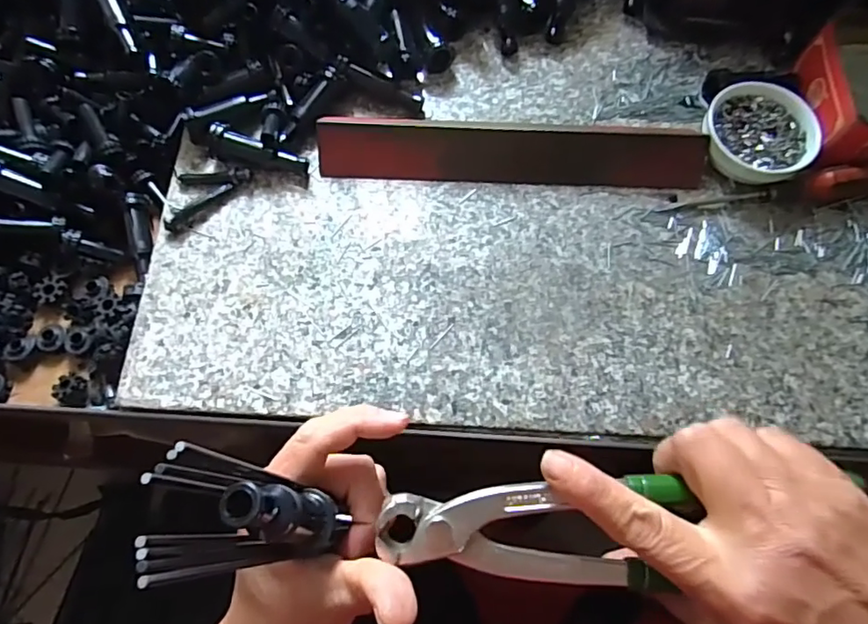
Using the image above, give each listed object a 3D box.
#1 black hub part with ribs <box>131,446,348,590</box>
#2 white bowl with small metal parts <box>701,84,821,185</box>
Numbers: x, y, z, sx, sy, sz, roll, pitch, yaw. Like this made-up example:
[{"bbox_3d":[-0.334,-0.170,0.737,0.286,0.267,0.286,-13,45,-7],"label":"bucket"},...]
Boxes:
[{"bbox_3d":[-0.055,0.072,0.195,0.018,0.112,0.035,4,72,19],"label":"black hub part with ribs"},{"bbox_3d":[0.218,-0.120,0.375,0.070,0.024,0.063,22,71,8],"label":"white bowl with small metal parts"}]

